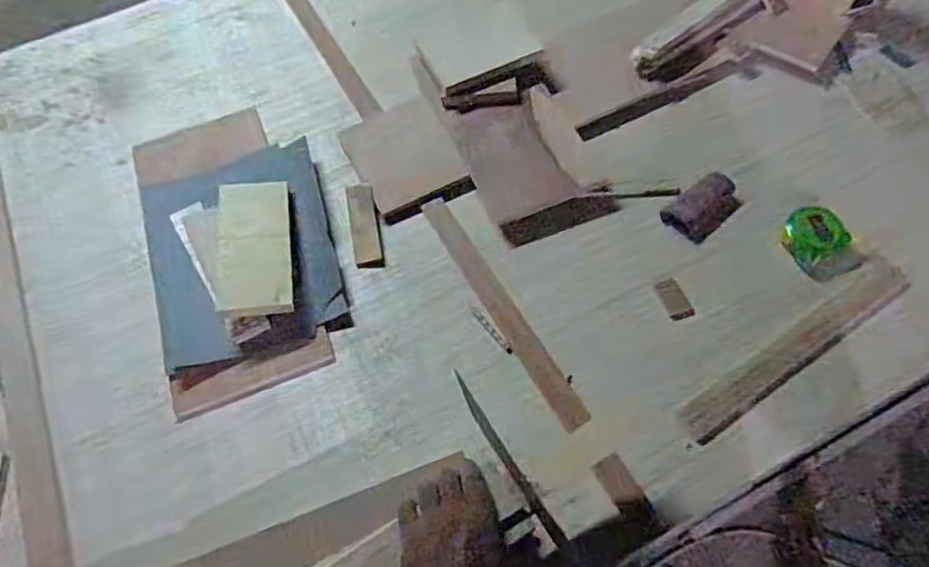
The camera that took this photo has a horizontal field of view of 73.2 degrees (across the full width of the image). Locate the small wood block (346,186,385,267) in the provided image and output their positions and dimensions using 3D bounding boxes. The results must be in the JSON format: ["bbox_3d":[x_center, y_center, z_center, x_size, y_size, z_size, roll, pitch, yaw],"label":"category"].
[{"bbox_3d":[-0.136,-0.079,0.853,0.038,0.015,0.127,-12,59,-2],"label":"small wood block"}]

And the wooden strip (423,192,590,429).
[{"bbox_3d":[0.045,0.024,0.792,0.034,0.006,0.362,-27,61,-11],"label":"wooden strip"}]

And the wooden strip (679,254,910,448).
[{"bbox_3d":[0.395,0.072,0.741,0.340,0.020,0.049,-32,62,-14],"label":"wooden strip"}]

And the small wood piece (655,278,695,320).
[{"bbox_3d":[0.263,0.020,0.786,0.029,0.008,0.055,-19,60,-6],"label":"small wood piece"}]

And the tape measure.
[{"bbox_3d":[0.452,-0.051,0.798,0.075,0.036,0.091,-23,60,-9],"label":"tape measure"}]

